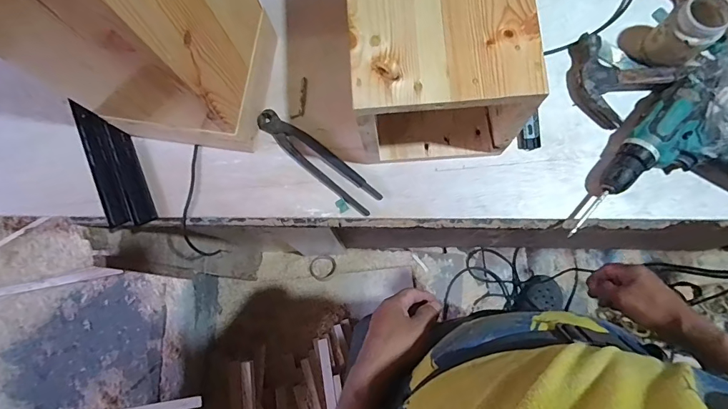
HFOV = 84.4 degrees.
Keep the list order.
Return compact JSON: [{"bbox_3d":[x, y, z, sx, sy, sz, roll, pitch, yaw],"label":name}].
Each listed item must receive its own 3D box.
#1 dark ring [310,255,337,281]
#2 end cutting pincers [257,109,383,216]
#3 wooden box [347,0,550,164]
[{"bbox_3d":[-0.133,0.208,1.321,0.087,0.012,0.083,0,77,2],"label":"dark ring"},{"bbox_3d":[-0.070,-0.067,0.595,0.216,0.017,0.042,39,81,10],"label":"end cutting pincers"},{"bbox_3d":[0.082,-0.231,0.515,0.195,0.212,0.309,-4,77,1],"label":"wooden box"}]

